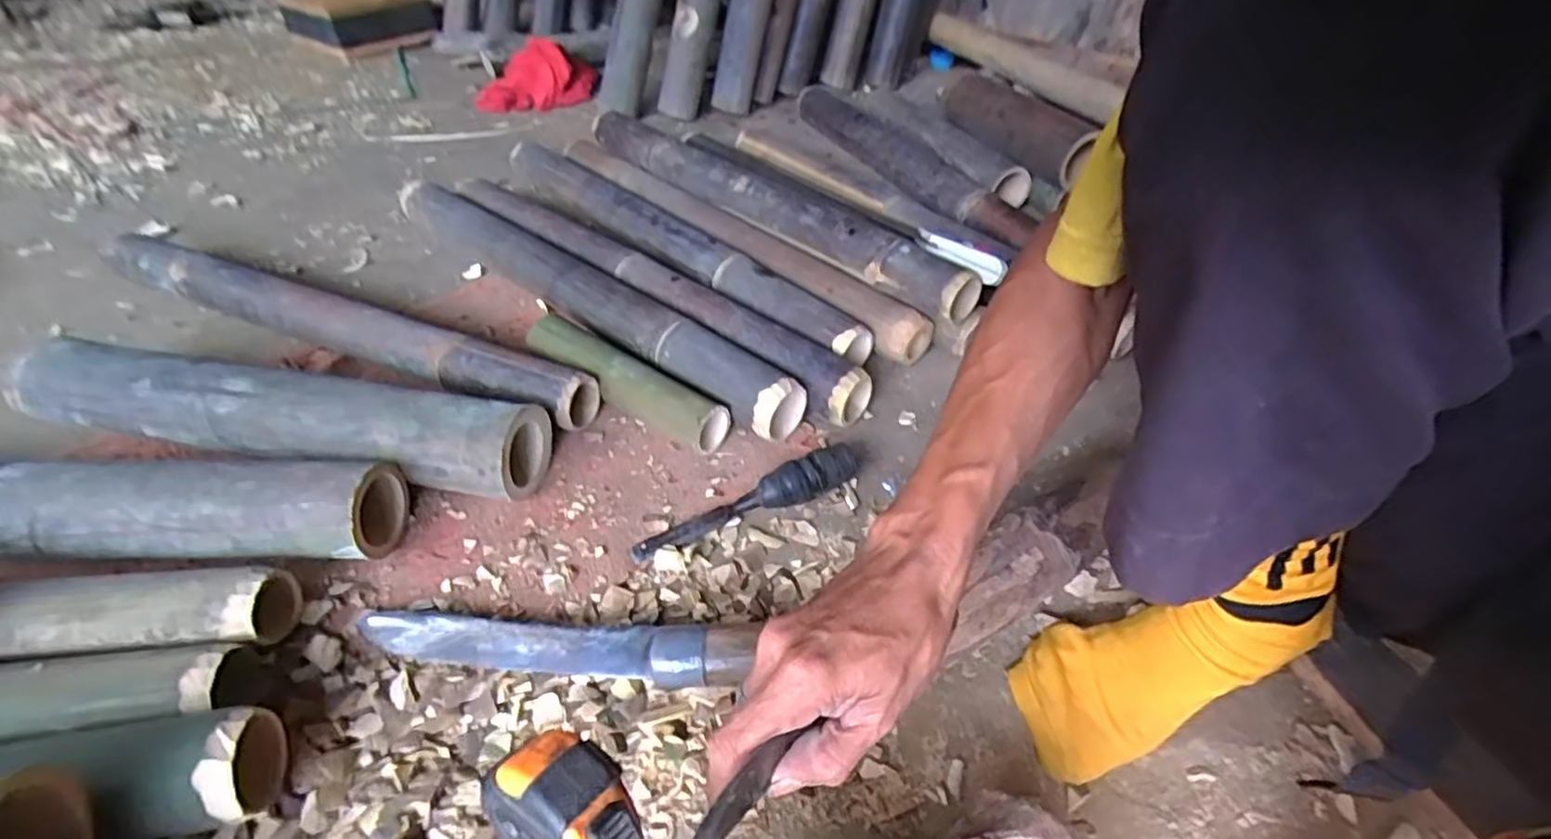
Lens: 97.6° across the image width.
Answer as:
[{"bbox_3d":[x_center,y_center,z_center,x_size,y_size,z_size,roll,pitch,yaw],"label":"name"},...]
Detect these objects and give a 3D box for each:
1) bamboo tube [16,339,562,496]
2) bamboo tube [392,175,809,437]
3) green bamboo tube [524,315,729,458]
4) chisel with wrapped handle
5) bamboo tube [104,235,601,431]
[{"bbox_3d":[-0.438,0.008,0.598,0.475,0.089,0.076,6,43,4],"label":"bamboo tube"},{"bbox_3d":[-0.242,-0.153,0.798,0.666,0.071,0.065,32,50,27],"label":"bamboo tube"},{"bbox_3d":[-0.148,-0.035,0.667,0.233,0.057,0.058,24,47,21],"label":"green bamboo tube"},{"bbox_3d":[-0.022,0.066,0.577,0.206,0.039,0.027,-15,46,-18],"label":"chisel with wrapped handle"},{"bbox_3d":[-0.463,-0.104,0.708,0.637,0.065,0.065,18,45,16],"label":"bamboo tube"}]

